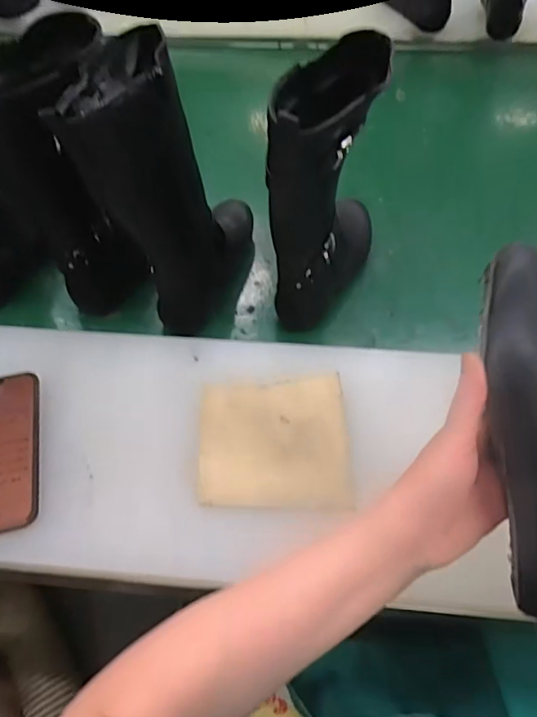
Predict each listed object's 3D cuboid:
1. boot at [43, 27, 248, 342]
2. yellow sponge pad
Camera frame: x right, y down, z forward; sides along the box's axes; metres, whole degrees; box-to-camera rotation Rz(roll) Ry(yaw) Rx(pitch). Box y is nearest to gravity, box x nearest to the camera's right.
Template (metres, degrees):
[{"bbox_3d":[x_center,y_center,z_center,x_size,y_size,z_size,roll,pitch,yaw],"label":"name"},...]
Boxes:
[{"bbox_3d":[-0.096,-0.176,0.541,0.087,0.283,0.224,15,55,13],"label":"boot"},{"bbox_3d":[0.005,0.076,0.472,0.134,0.011,0.129,-3,53,0],"label":"yellow sponge pad"}]

